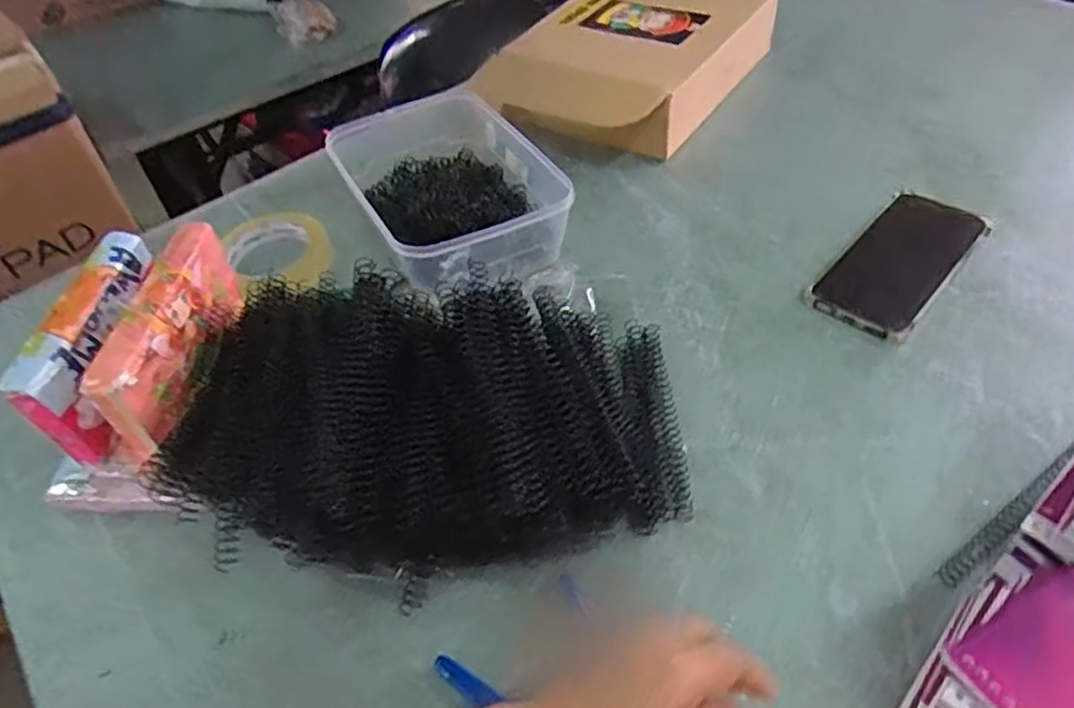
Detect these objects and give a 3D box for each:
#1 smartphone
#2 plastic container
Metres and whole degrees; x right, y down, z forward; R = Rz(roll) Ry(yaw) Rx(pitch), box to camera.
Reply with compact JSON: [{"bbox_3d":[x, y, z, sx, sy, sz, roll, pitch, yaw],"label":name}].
[{"bbox_3d":[0.295,-0.078,0.572,0.076,0.017,0.166,30,59,35],"label":"smartphone"},{"bbox_3d":[-0.084,-0.144,0.661,0.161,0.090,0.234,-24,49,-17],"label":"plastic container"}]

